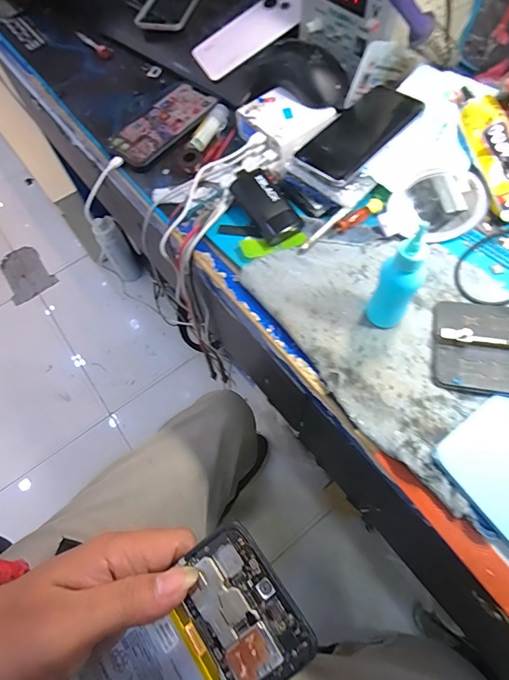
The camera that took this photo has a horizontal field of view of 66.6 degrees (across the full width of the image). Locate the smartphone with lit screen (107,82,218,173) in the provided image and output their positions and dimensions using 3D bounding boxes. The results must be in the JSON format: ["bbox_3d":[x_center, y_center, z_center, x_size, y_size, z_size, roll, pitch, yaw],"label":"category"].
[{"bbox_3d":[-0.121,-0.289,0.520,0.082,0.009,0.151,35,71,18],"label":"smartphone with lit screen"}]

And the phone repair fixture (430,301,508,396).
[{"bbox_3d":[0.226,0.004,0.339,0.124,0.023,0.092,9,65,8],"label":"phone repair fixture"}]

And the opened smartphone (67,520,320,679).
[{"bbox_3d":[-0.049,0.175,0.198,0.163,0.006,0.069,-43,68,2],"label":"opened smartphone"}]

